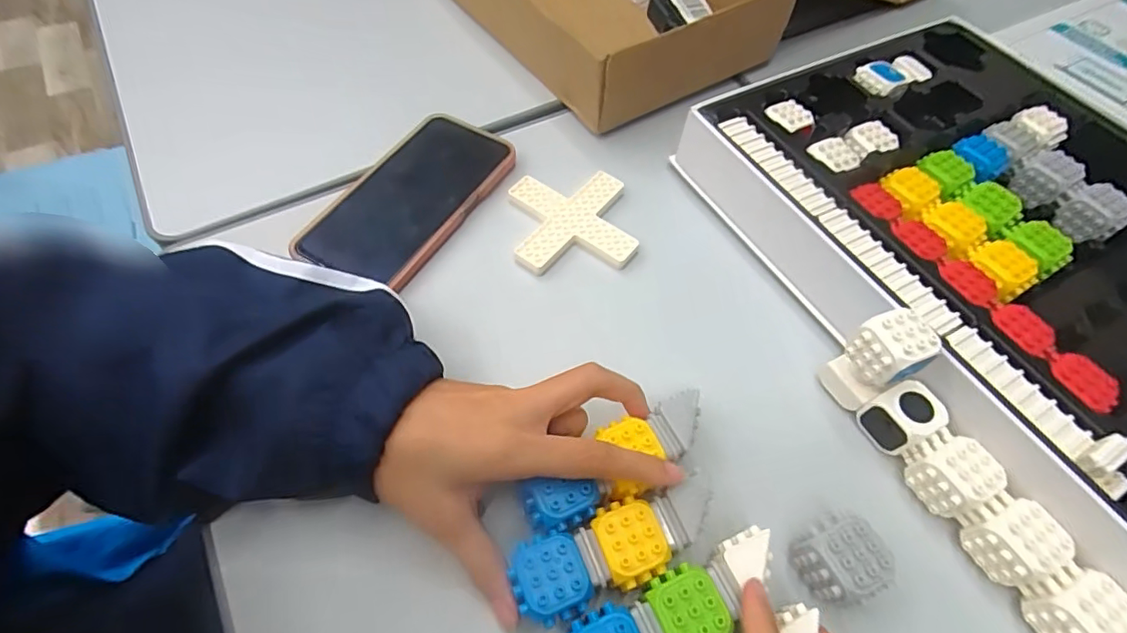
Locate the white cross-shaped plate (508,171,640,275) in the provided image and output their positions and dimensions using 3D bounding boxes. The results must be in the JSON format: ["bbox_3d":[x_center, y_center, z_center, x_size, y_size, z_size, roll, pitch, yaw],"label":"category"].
[{"bbox_3d":[0.006,-0.069,0.389,0.082,0.010,0.080,-4,59,-5],"label":"white cross-shaped plate"}]

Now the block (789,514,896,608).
[{"bbox_3d":[0.135,0.121,0.266,0.035,0.042,0.034,-24,63,-15],"label":"block"}]

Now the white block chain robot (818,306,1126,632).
[{"bbox_3d":[0.227,0.108,0.253,0.035,0.063,0.244,-24,63,-15],"label":"white block chain robot"}]

